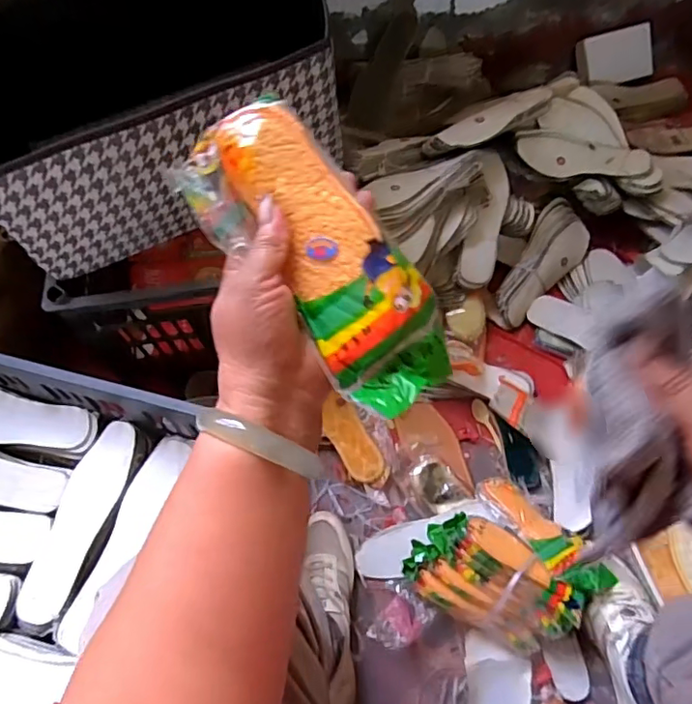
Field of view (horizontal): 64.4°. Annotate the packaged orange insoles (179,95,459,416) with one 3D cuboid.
[{"bbox_3d":[-0.014,-0.053,0.315,0.075,0.033,0.186,-37,88,-18],"label":"packaged orange insoles"}]

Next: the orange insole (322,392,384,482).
[{"bbox_3d":[0.008,0.127,0.813,0.052,0.011,0.152,-26,79,-13],"label":"orange insole"}]

